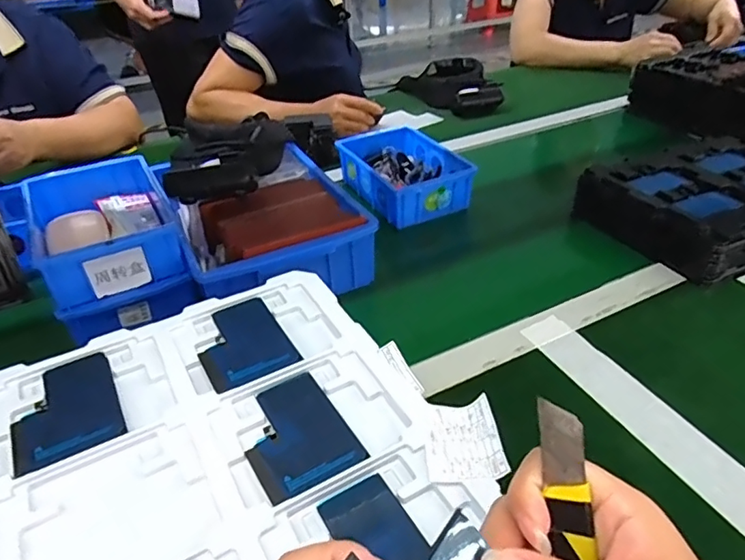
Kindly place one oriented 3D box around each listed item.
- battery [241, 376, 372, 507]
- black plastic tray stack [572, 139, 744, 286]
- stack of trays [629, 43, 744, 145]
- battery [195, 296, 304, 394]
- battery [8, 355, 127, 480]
[{"bbox_3d":[-0.053,0.103,0.370,0.068,0.005,0.088,-22,41,-25],"label":"battery"},{"bbox_3d":[0.448,-0.102,0.715,0.266,0.068,0.218,-14,38,-16],"label":"black plastic tray stack"},{"bbox_3d":[0.674,-0.352,1.023,0.225,0.111,0.296,-20,40,-23],"label":"stack of trays"},{"bbox_3d":[-0.106,0.049,0.440,0.069,0.005,0.092,-21,41,-25],"label":"battery"},{"bbox_3d":[-0.218,0.090,0.388,0.068,0.004,0.089,-22,41,-25],"label":"battery"}]

